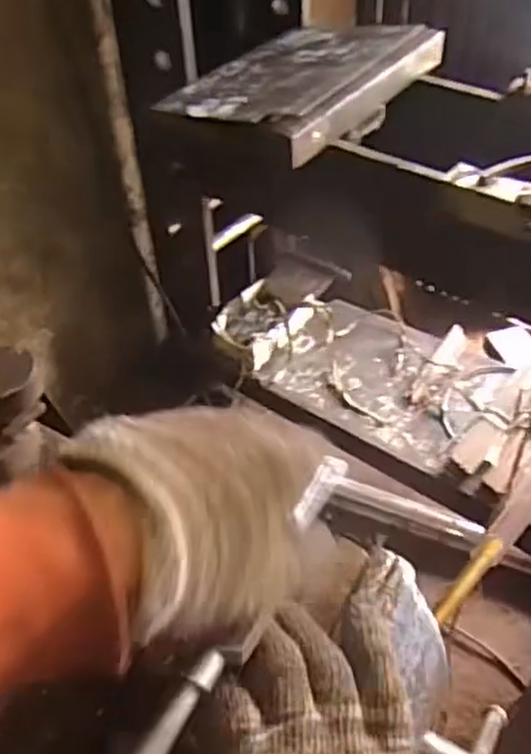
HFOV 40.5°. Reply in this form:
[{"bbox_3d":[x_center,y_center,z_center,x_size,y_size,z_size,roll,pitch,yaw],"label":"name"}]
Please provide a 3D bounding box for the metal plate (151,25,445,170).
[{"bbox_3d":[0.063,-0.458,1.090,0.244,0.071,0.392,31,54,27],"label":"metal plate"}]

